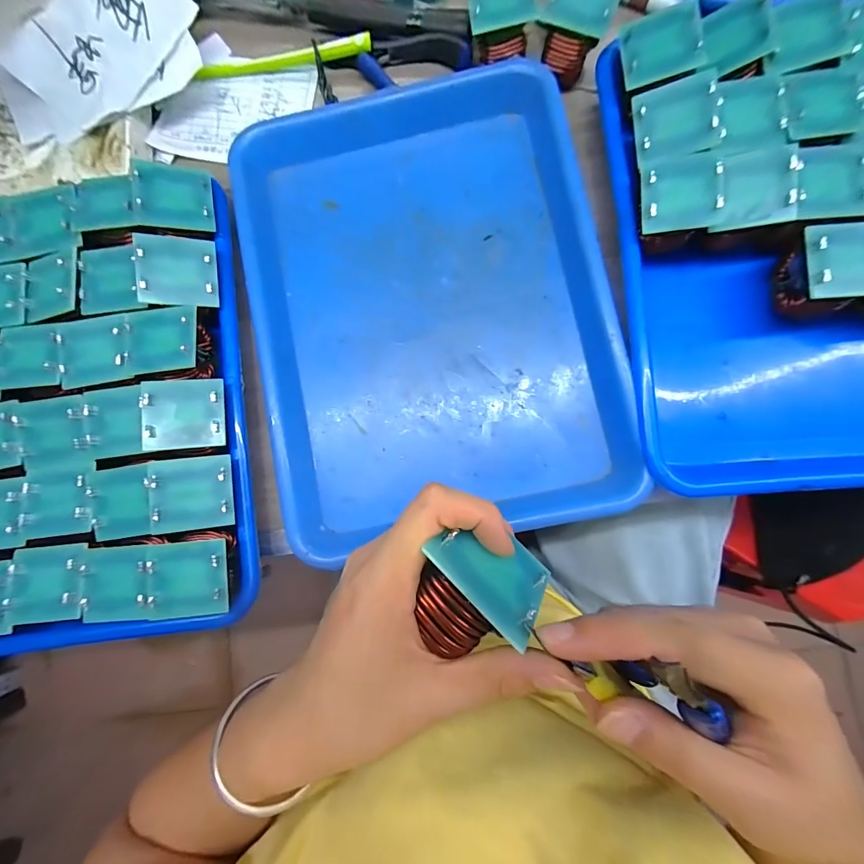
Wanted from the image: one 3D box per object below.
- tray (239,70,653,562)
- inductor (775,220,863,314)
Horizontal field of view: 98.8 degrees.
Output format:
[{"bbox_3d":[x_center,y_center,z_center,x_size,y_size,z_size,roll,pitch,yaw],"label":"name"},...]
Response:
[{"bbox_3d":[-0.005,-0.092,0.270,0.239,0.033,0.325,-11,83,2],"label":"tray"},{"bbox_3d":[0.256,-0.103,0.239,0.052,0.038,0.047,-8,83,3],"label":"inductor"}]

